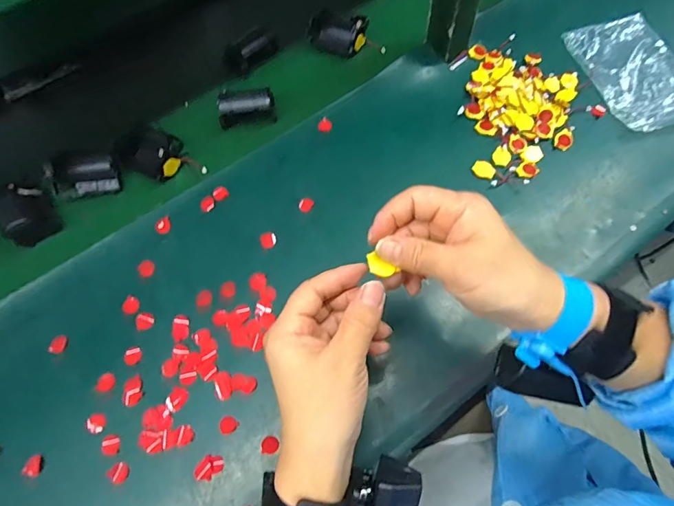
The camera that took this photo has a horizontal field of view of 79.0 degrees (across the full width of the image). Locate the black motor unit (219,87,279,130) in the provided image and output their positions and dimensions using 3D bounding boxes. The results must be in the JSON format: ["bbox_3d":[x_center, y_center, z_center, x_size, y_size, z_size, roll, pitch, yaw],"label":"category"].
[{"bbox_3d":[-0.112,-0.180,0.505,0.068,0.041,0.033,-9,65,-1],"label":"black motor unit"}]

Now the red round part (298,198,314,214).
[{"bbox_3d":[-0.035,-0.055,0.463,0.016,0.004,0.018,19,67,12],"label":"red round part"}]

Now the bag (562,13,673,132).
[{"bbox_3d":[0.381,-0.237,0.523,0.119,0.019,0.185,-14,65,-3],"label":"bag"}]

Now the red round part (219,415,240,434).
[{"bbox_3d":[-0.099,0.156,0.370,0.015,0.004,0.015,-1,65,3],"label":"red round part"}]

